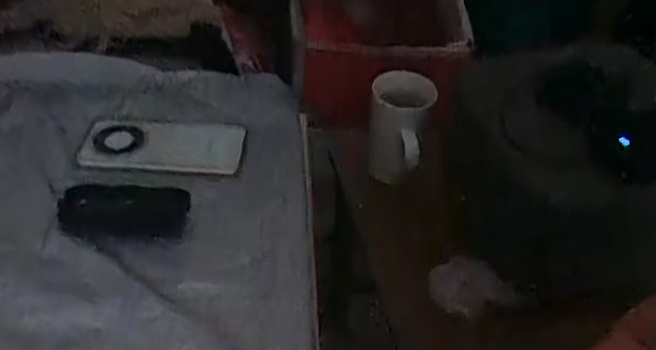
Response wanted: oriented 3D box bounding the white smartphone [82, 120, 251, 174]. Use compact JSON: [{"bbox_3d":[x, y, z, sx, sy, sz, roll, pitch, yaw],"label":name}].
[{"bbox_3d":[-0.166,-0.035,0.636,0.155,0.014,0.076,4,41,-4],"label":"white smartphone"}]

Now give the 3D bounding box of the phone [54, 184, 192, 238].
[{"bbox_3d":[-0.176,0.031,0.543,0.105,0.009,0.052,4,61,-7],"label":"phone"}]

